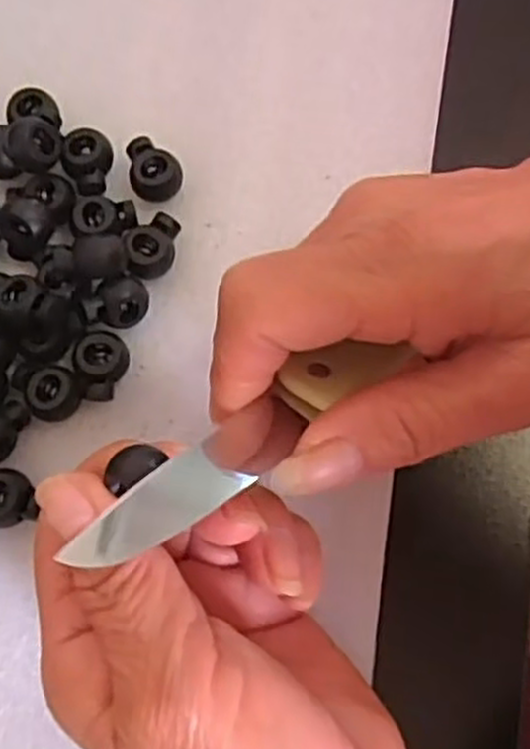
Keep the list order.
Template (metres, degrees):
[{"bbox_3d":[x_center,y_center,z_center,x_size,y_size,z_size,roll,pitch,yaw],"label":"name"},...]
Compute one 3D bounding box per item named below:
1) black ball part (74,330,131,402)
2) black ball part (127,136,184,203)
[{"bbox_3d":[-0.056,-0.004,0.273,0.017,0.012,0.023,-13,77,-3],"label":"black ball part"},{"bbox_3d":[-0.042,-0.077,0.295,0.019,0.013,0.023,-17,78,-4],"label":"black ball part"}]

